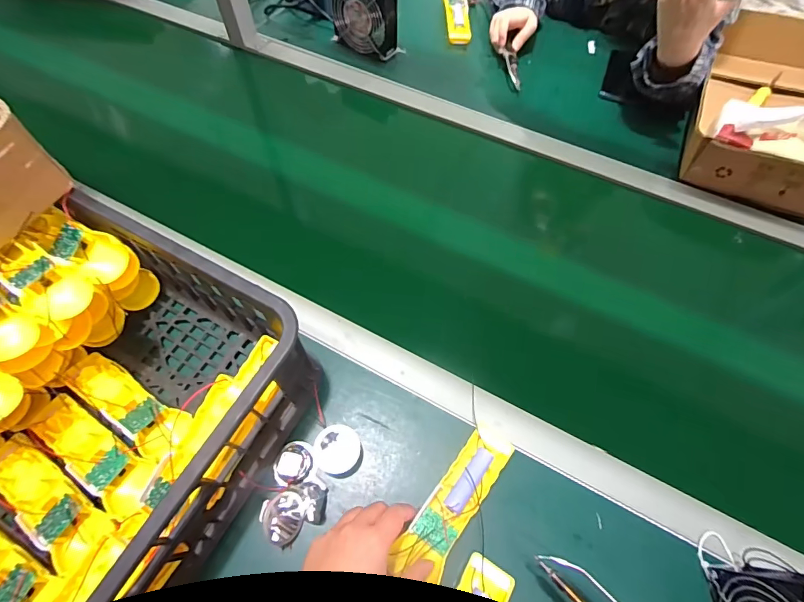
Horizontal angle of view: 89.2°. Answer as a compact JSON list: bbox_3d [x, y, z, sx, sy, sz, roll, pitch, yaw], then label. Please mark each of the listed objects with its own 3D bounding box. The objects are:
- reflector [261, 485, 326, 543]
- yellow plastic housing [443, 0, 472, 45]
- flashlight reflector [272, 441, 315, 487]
[{"bbox_3d":[-0.101,0.204,0.395,0.060,0.024,0.041,-25,64,-13],"label":"reflector"},{"bbox_3d":[0.114,-0.598,0.846,0.057,0.023,0.182,2,61,1],"label":"yellow plastic housing"},{"bbox_3d":[-0.111,0.166,0.417,0.038,0.021,0.045,12,62,6],"label":"flashlight reflector"}]

